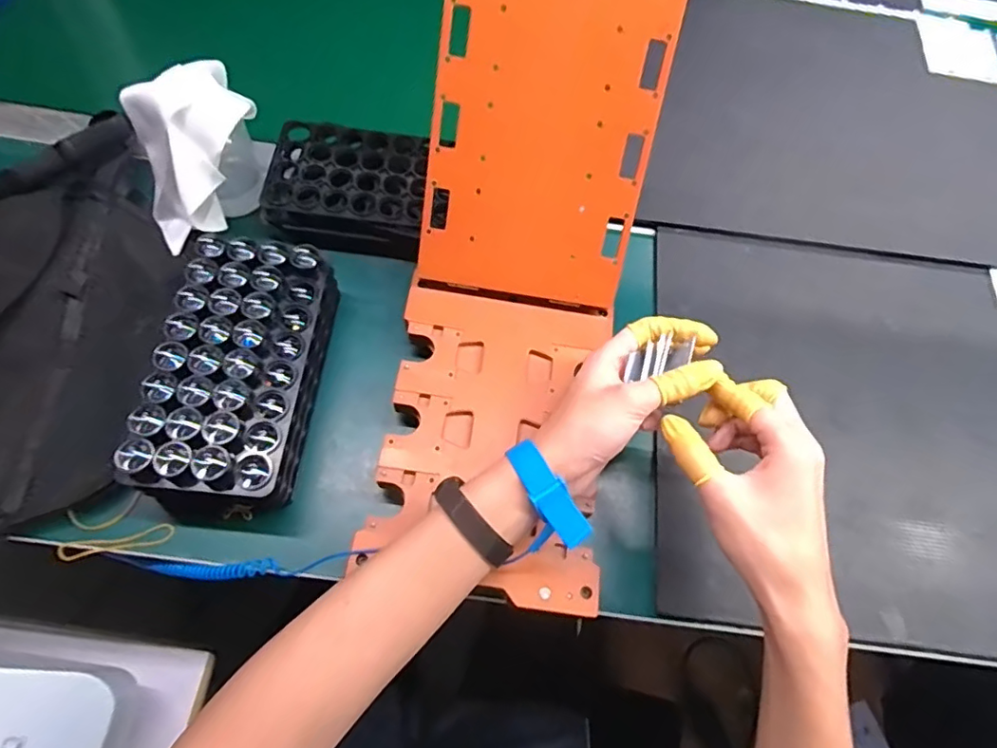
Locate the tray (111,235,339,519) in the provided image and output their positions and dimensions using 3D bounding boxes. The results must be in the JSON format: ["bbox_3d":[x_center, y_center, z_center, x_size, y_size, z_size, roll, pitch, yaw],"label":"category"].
[{"bbox_3d":[-0.191,0.003,0.428,0.096,0.082,0.195,7,65,-2],"label":"tray"}]

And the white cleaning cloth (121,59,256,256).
[{"bbox_3d":[-0.246,-0.179,0.465,0.107,0.101,0.098,-17,68,-12],"label":"white cleaning cloth"}]

